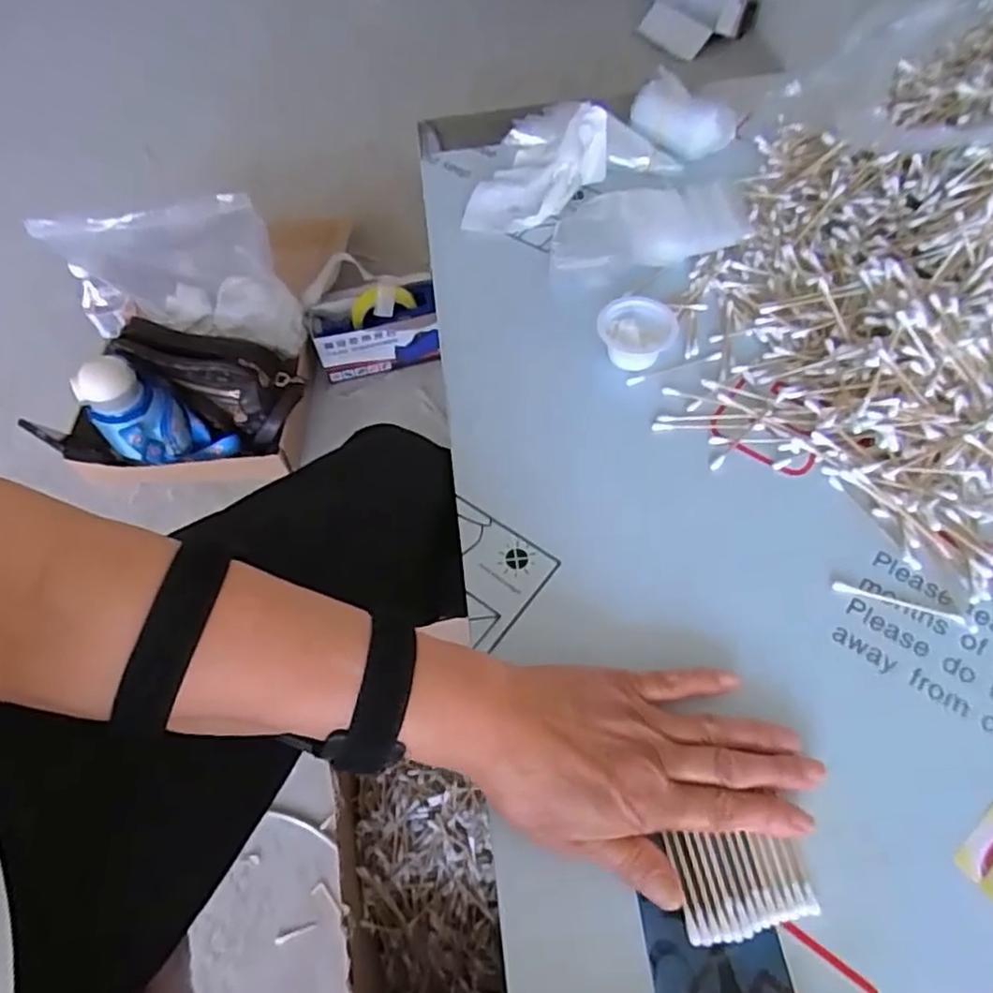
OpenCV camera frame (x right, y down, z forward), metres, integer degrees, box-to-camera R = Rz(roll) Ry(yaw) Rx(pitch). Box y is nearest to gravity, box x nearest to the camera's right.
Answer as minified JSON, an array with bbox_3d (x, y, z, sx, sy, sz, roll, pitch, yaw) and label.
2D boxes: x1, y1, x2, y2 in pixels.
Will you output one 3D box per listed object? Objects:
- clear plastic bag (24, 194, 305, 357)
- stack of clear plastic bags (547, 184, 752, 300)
[{"bbox_3d":[-0.457,-0.311,0.951,0.317,0.249,0.087,-1,58,3],"label":"clear plastic bag"},{"bbox_3d":[0.112,-0.213,0.539,0.153,0.027,0.086,-19,59,-8],"label":"stack of clear plastic bags"}]

